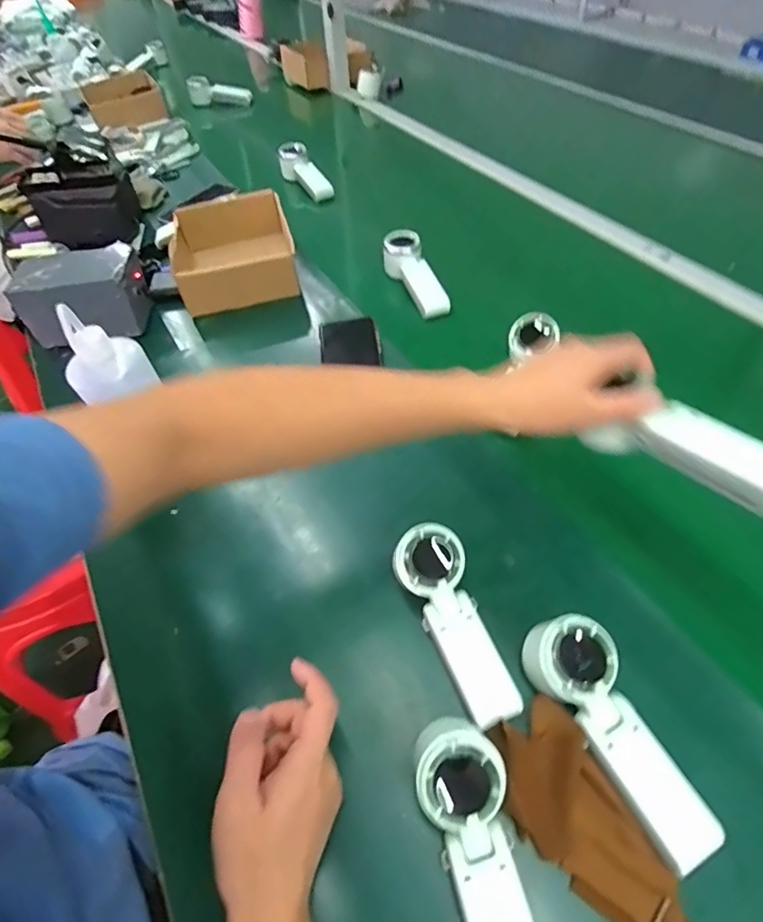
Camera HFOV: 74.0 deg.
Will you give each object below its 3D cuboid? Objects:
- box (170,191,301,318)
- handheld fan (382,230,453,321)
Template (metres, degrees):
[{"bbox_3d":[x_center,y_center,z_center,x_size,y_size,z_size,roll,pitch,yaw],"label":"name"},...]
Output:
[{"bbox_3d":[-0.233,-0.328,0.804,0.181,0.076,0.196,-15,52,-8],"label":"box"},{"bbox_3d":[0.053,-0.276,0.760,0.055,0.043,0.159,-20,67,-12],"label":"handheld fan"}]

